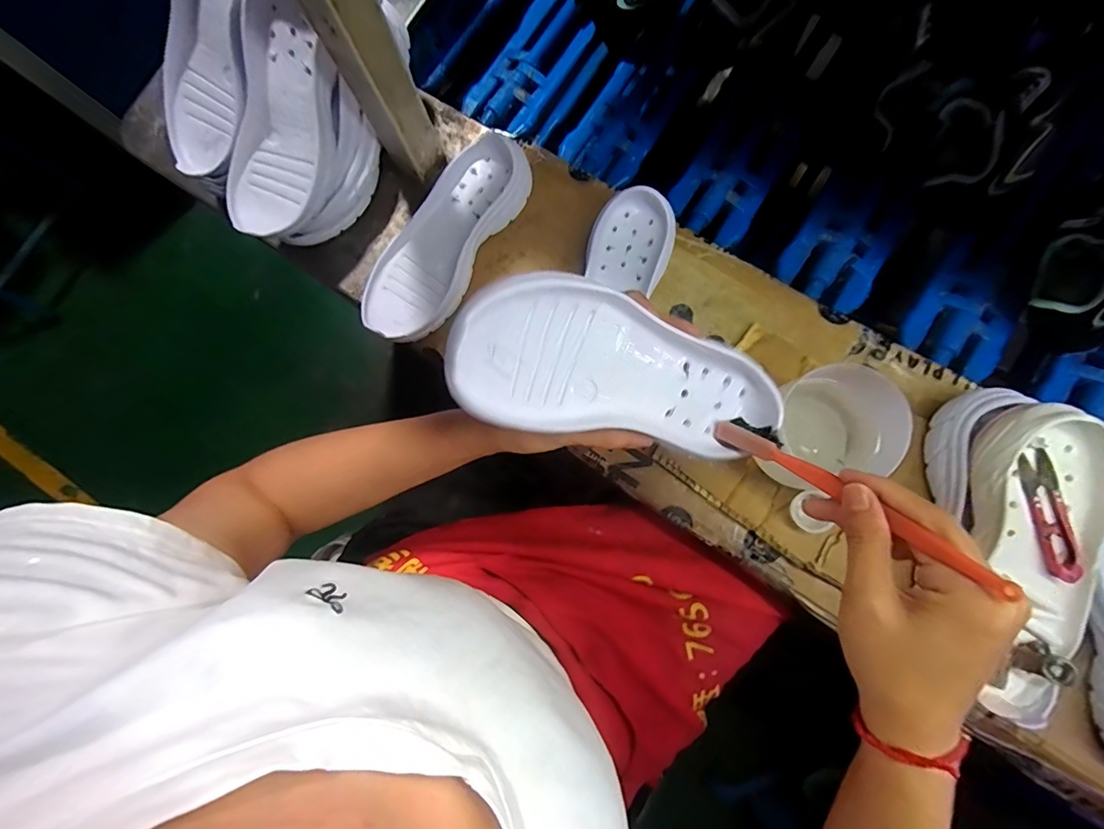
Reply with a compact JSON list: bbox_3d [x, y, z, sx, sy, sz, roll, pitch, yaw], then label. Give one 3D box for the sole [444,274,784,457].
[{"bbox_3d":[0.049,-0.027,0.293,0.223,0.040,0.083,10,79,-25],"label":"sole"}]

